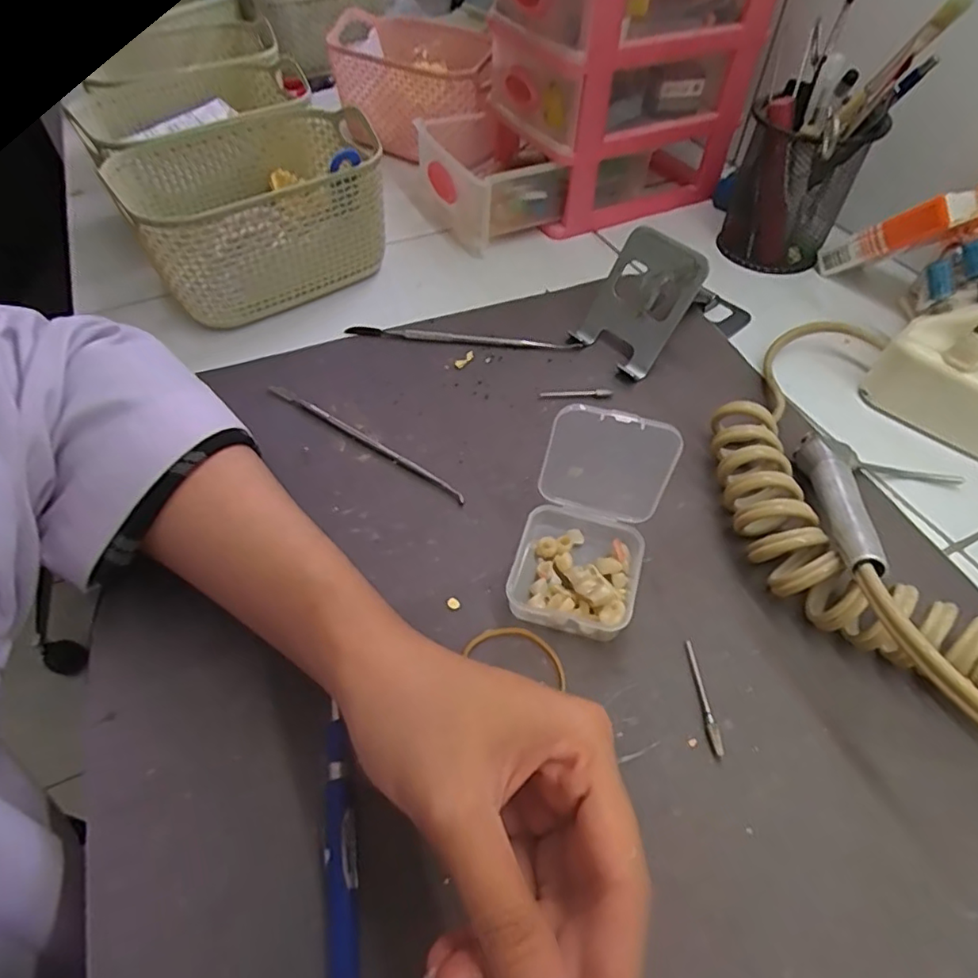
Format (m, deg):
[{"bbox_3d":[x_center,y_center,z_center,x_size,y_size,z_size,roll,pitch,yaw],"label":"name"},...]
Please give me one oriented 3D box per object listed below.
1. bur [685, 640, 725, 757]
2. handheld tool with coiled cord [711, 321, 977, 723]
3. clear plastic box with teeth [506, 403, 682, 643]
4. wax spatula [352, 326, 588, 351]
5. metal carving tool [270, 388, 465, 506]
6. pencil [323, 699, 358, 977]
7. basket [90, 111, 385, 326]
[{"bbox_3d":[0.091,0.087,0.244,0.005,0.004,0.047,-1,52,0],"label":"bur"},{"bbox_3d":[0.185,-0.010,0.292,0.136,0.046,0.274,8,53,7],"label":"handheld tool with coiled cord"},{"bbox_3d":[0.046,0.010,0.258,0.058,0.071,0.087,17,54,14],"label":"clear plastic box with teeth"},{"bbox_3d":[-0.018,-0.103,0.391,0.155,0.006,0.011,4,52,4],"label":"wax spatula"},{"bbox_3d":[-0.072,-0.029,0.330,0.145,0.006,0.006,29,58,22],"label":"metal carving tool"},{"bbox_3d":[-0.049,0.144,0.192,0.011,0.008,0.127,-8,52,-5],"label":"pencil"},{"bbox_3d":[-0.164,-0.201,0.420,0.160,0.090,0.150,-26,56,-18],"label":"basket"}]

